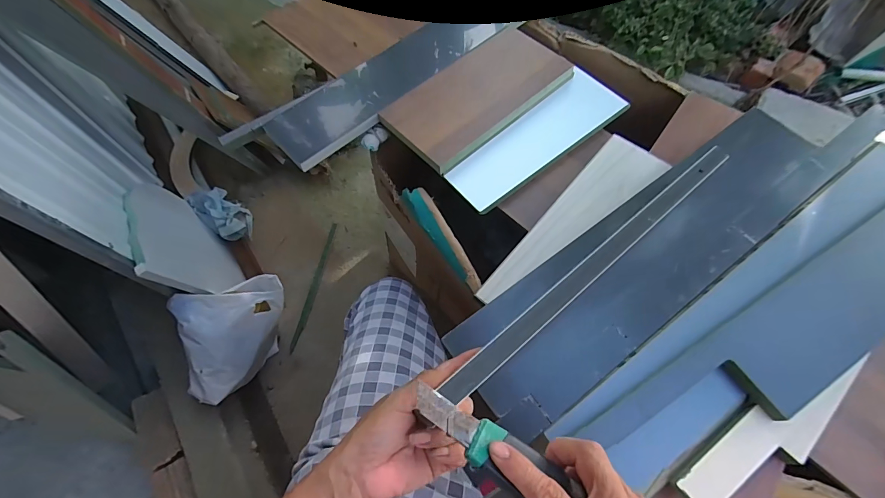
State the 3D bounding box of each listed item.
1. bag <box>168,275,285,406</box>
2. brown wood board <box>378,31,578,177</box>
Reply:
[{"bbox_3d":[-0.472,0.181,0.838,0.170,0.193,0.273,20,67,6],"label":"bag"},{"bbox_3d":[0.052,-0.226,0.551,0.270,0.018,0.131,-40,74,-17],"label":"brown wood board"}]

